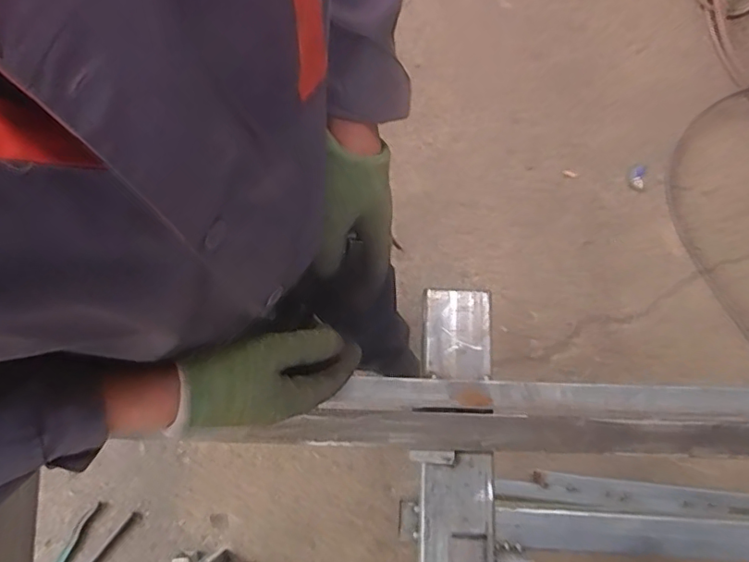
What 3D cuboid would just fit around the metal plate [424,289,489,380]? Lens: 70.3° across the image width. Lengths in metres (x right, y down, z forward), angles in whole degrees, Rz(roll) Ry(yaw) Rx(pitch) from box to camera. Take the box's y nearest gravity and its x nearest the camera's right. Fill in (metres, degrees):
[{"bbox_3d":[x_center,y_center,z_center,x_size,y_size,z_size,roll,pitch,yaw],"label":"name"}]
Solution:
[{"bbox_3d":[0.096,0.062,0.619,0.074,0.007,0.103,1,78,2],"label":"metal plate"}]

